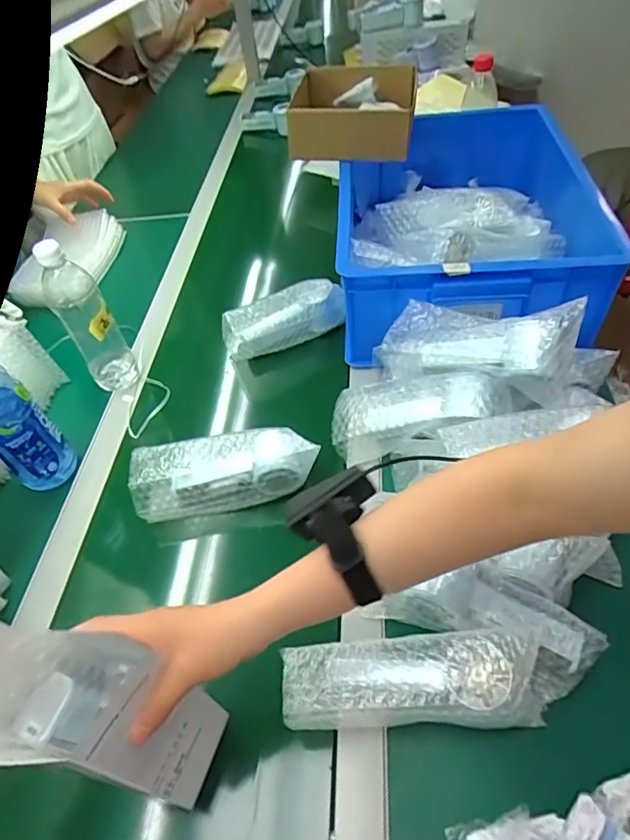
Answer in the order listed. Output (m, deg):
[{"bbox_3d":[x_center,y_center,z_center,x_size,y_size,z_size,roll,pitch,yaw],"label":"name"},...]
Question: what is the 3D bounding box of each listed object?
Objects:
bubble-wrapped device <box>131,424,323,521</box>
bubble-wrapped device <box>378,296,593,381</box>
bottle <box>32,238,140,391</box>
[{"bbox_3d":[-0.104,0.059,0.601,0.206,0.066,0.070,-10,54,-3],"label":"bubble-wrapped device"},{"bbox_3d":[0.179,-0.088,0.591,0.229,0.060,0.089,9,77,38],"label":"bubble-wrapped device"},{"bbox_3d":[-0.306,-0.139,0.685,0.061,0.210,0.066,-32,58,-17],"label":"bottle"}]

